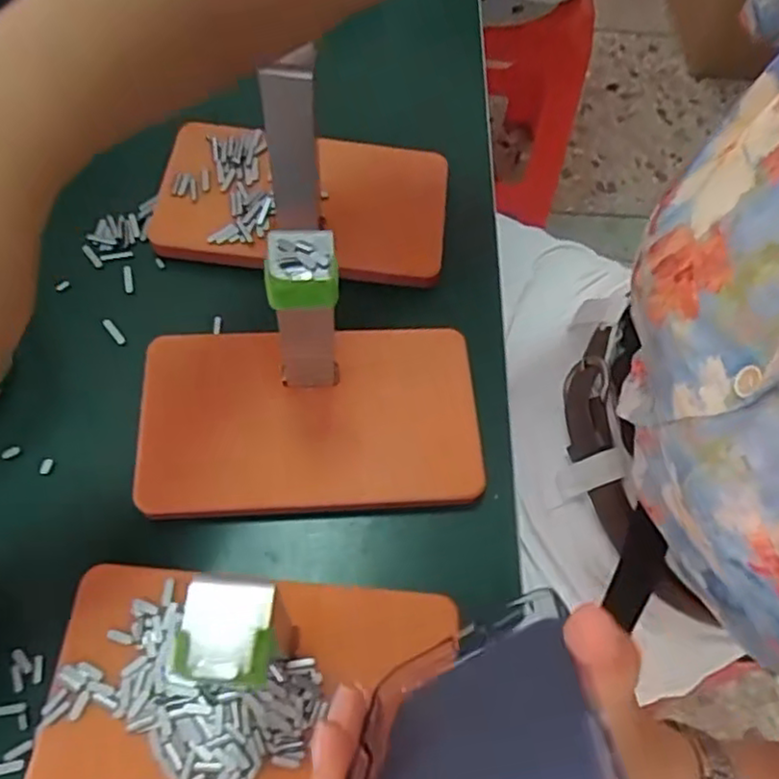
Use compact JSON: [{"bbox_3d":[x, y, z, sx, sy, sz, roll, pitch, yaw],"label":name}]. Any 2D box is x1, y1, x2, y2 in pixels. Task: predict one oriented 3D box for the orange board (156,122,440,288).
[{"bbox_3d":[-0.054,-0.121,0.423,0.175,0.013,0.098,4,63,3],"label":"orange board"}]

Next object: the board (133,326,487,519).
[{"bbox_3d":[-0.041,0.012,0.354,0.171,0.014,0.100,-4,64,-2],"label":"board"}]

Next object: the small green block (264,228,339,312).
[{"bbox_3d":[-0.034,-0.047,0.264,0.027,0.014,0.028,-5,63,-2],"label":"small green block"}]

